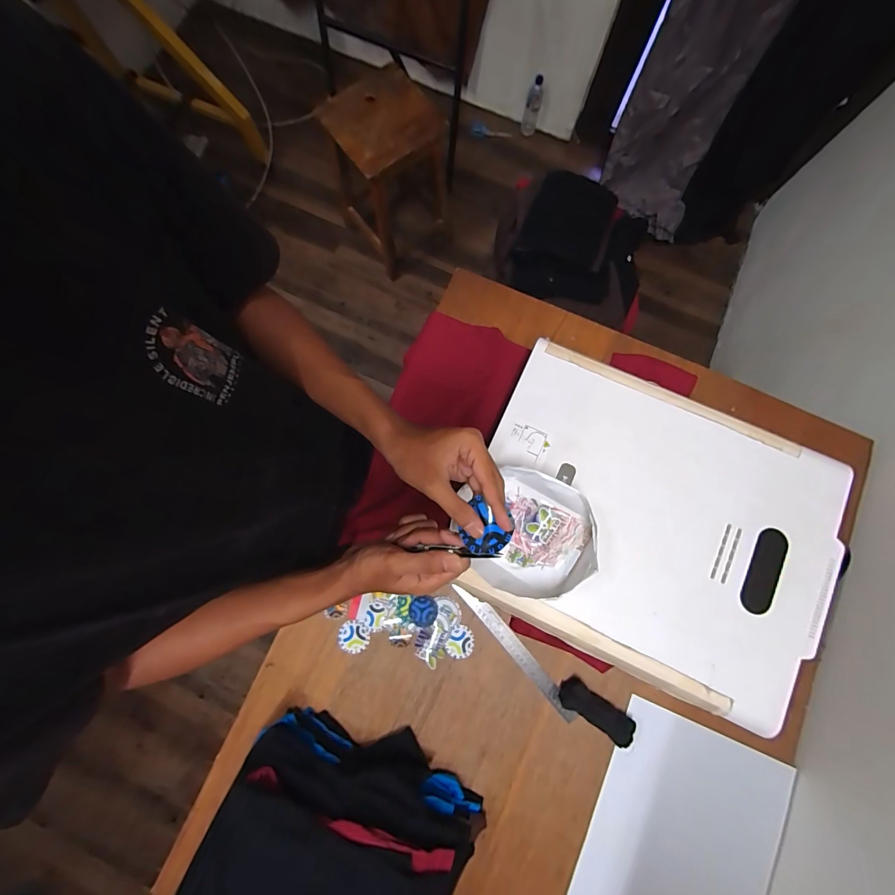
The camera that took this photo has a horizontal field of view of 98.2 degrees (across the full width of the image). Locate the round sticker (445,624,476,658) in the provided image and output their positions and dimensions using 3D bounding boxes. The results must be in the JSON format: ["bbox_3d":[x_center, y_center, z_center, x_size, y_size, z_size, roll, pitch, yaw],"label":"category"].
[{"bbox_3d":[0.024,0.345,0.685,0.049,0.004,0.052,0,81,1],"label":"round sticker"}]

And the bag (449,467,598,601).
[{"bbox_3d":[0.107,0.117,0.533,0.181,0.051,0.163,9,79,3],"label":"bag"}]

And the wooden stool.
[{"bbox_3d":[-0.196,-0.955,1.423,0.310,0.517,0.330,-35,82,-4],"label":"wooden stool"}]

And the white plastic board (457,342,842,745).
[{"bbox_3d":[0.291,0.110,0.561,0.499,0.017,0.396,25,80,6],"label":"white plastic board"}]

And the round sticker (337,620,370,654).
[{"bbox_3d":[-0.166,0.337,0.688,0.054,0.004,0.052,0,81,1],"label":"round sticker"}]

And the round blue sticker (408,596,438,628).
[{"bbox_3d":[-0.044,0.293,0.693,0.049,0.005,0.052,0,81,1],"label":"round blue sticker"}]

